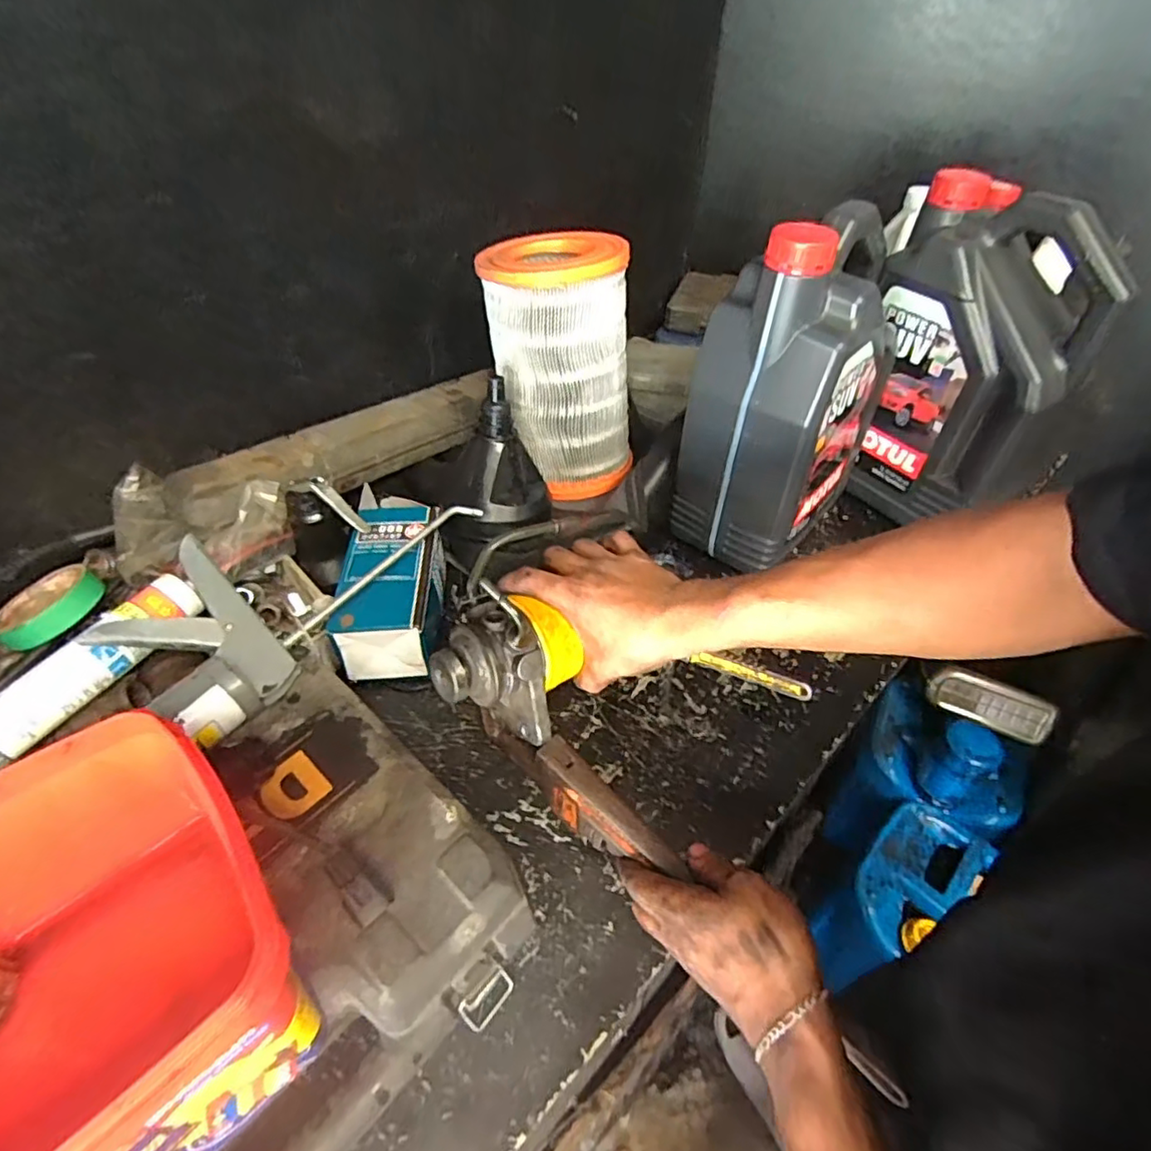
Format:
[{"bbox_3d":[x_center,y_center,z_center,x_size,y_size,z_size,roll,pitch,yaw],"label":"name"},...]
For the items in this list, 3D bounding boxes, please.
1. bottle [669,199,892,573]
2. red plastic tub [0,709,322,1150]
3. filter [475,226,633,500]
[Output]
[{"bbox_3d":[0.228,-0.197,0.646,0.137,0.319,0.219,28,52,26],"label":"bottle"},{"bbox_3d":[-0.244,0.205,0.300,0.195,0.143,0.190,-34,54,-29],"label":"red plastic tub"},{"bbox_3d":[-0.021,-0.242,0.712,0.144,0.244,0.155,0,45,0],"label":"filter"}]

